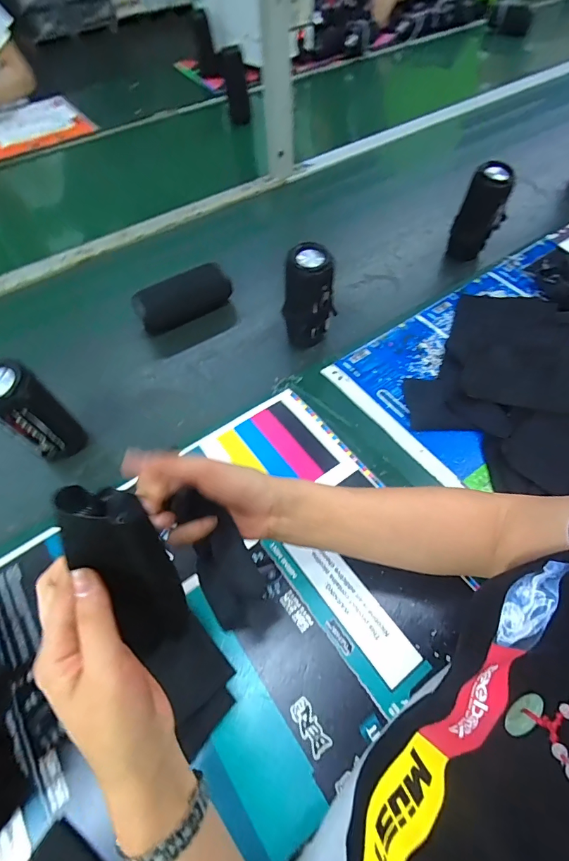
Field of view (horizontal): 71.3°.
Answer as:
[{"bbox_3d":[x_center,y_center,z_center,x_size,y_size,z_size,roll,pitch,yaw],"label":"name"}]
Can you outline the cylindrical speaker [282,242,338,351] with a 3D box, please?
[{"bbox_3d":[0.038,-0.182,0.583,0.066,0.155,0.070,13,59,11],"label":"cylindrical speaker"}]

